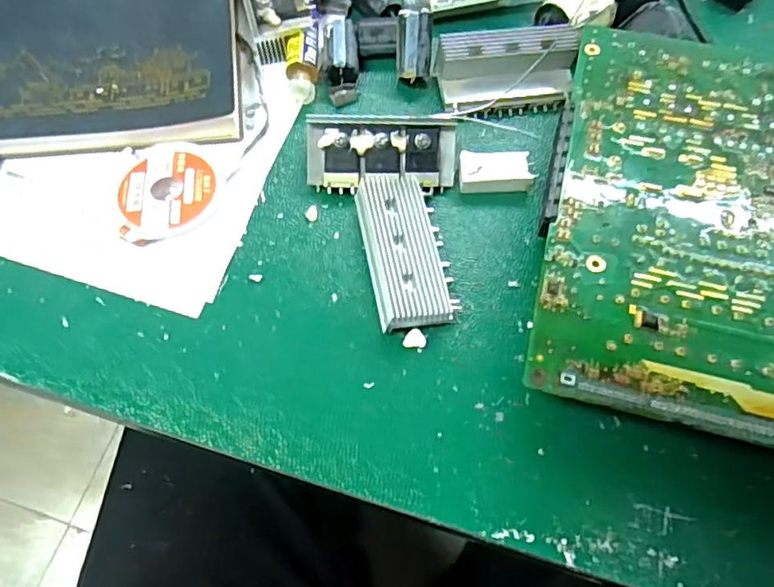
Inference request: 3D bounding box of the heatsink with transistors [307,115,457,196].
[{"bbox_3d":[-0.003,-0.066,0.278,0.069,0.016,0.034,0,105,-4],"label":"heatsink with transistors"}]

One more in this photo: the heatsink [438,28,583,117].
[{"bbox_3d":[0.061,-0.112,0.299,0.070,0.030,0.031,-6,66,-6],"label":"heatsink"}]

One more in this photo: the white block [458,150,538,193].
[{"bbox_3d":[0.052,-0.058,0.284,0.034,0.012,0.019,1,66,-3],"label":"white block"}]

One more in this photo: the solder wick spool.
[{"bbox_3d":[-0.100,-0.048,0.270,0.044,0.009,0.052,-12,67,-8],"label":"solder wick spool"}]

